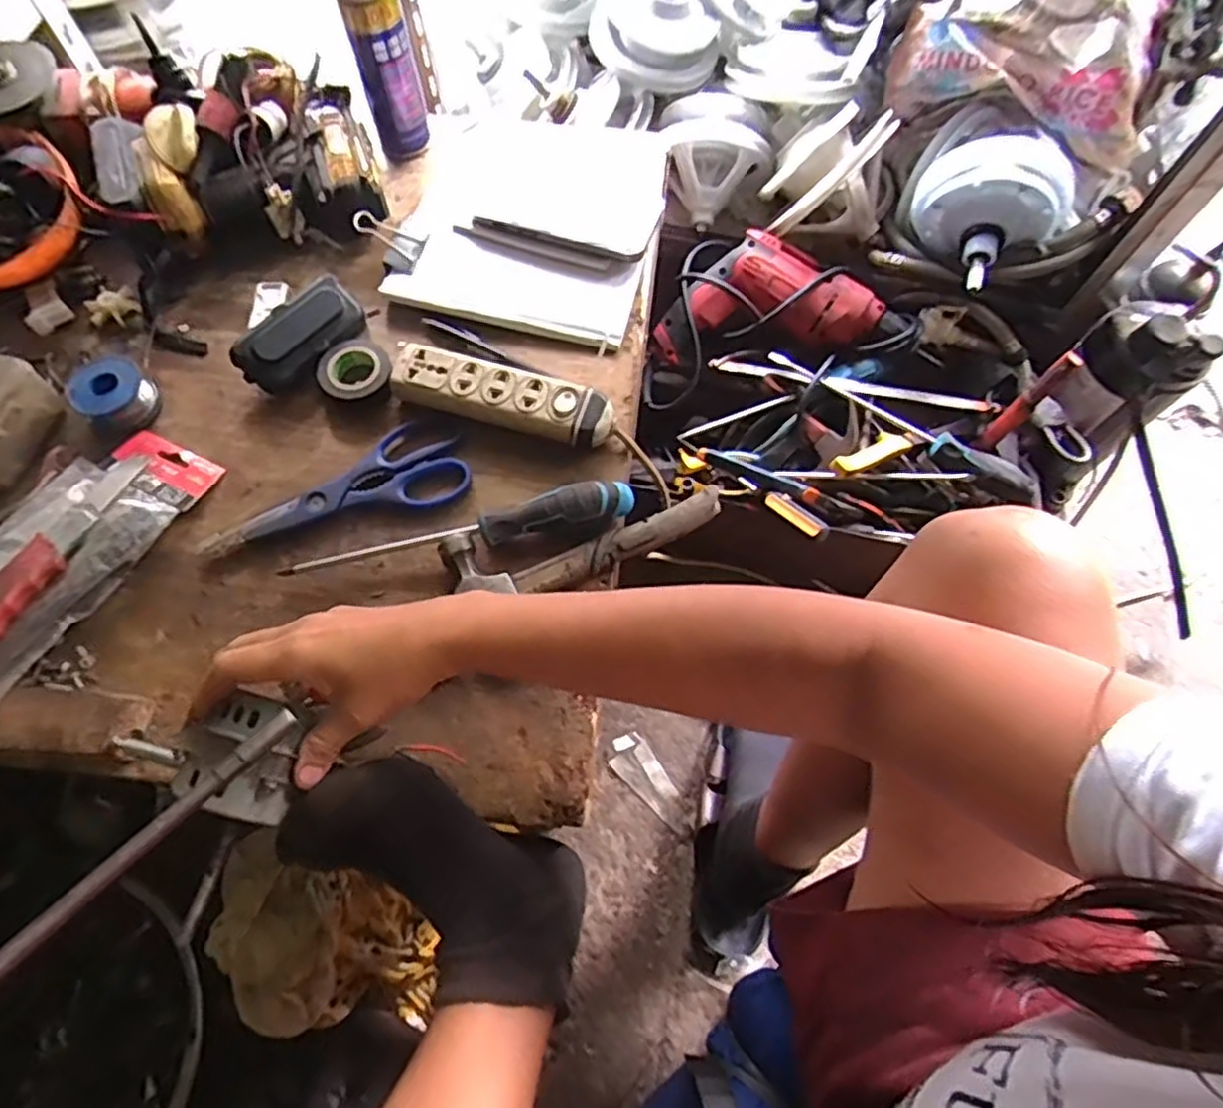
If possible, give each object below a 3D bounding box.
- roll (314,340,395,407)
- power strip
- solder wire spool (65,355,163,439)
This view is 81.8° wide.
[{"bbox_3d":[-0.208,-0.148,0.575,0.058,0.019,0.048,-22,69,-10],"label":"roll"},{"bbox_3d":[-0.086,-0.126,0.565,0.179,0.027,0.049,16,68,5],"label":"power strip"},{"bbox_3d":[-0.394,-0.127,0.562,0.057,0.028,0.054,0,67,-1],"label":"solder wire spool"}]

